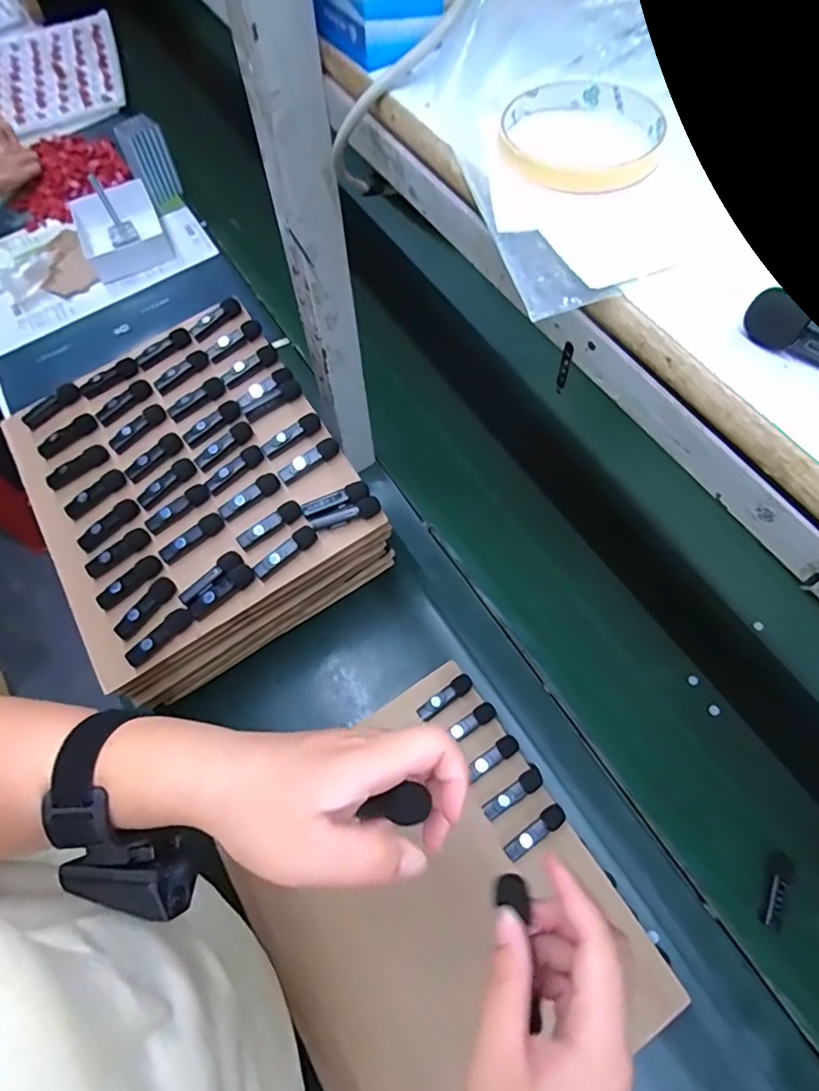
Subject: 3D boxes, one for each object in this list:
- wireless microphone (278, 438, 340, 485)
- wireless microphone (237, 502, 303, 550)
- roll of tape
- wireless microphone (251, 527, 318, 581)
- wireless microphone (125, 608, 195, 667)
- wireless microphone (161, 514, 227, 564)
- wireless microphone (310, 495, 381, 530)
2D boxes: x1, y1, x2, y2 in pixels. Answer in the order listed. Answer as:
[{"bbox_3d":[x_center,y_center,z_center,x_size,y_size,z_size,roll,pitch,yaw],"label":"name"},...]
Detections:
[{"bbox_3d":[-0.098,-0.084,0.544,0.065,0.013,0.015,-35,69,-15],"label":"wireless microphone"},{"bbox_3d":[-0.134,-0.020,0.528,0.065,0.013,0.017,-30,68,-13],"label":"wireless microphone"},{"bbox_3d":[0.087,-0.210,0.280,0.079,0.012,0.082,0,64,1],"label":"roll of tape"},{"bbox_3d":[-0.116,0.006,0.518,0.067,0.017,0.016,-33,68,-14],"label":"wireless microphone"},{"bbox_3d":[-0.226,0.083,0.501,0.066,0.016,0.016,-38,70,-16],"label":"wireless microphone"},{"bbox_3d":[-0.209,-0.007,0.532,0.065,0.016,0.016,-34,69,-14],"label":"wireless microphone"},{"bbox_3d":[-0.059,-0.028,0.520,0.066,0.014,0.017,-22,66,-10],"label":"wireless microphone"}]

